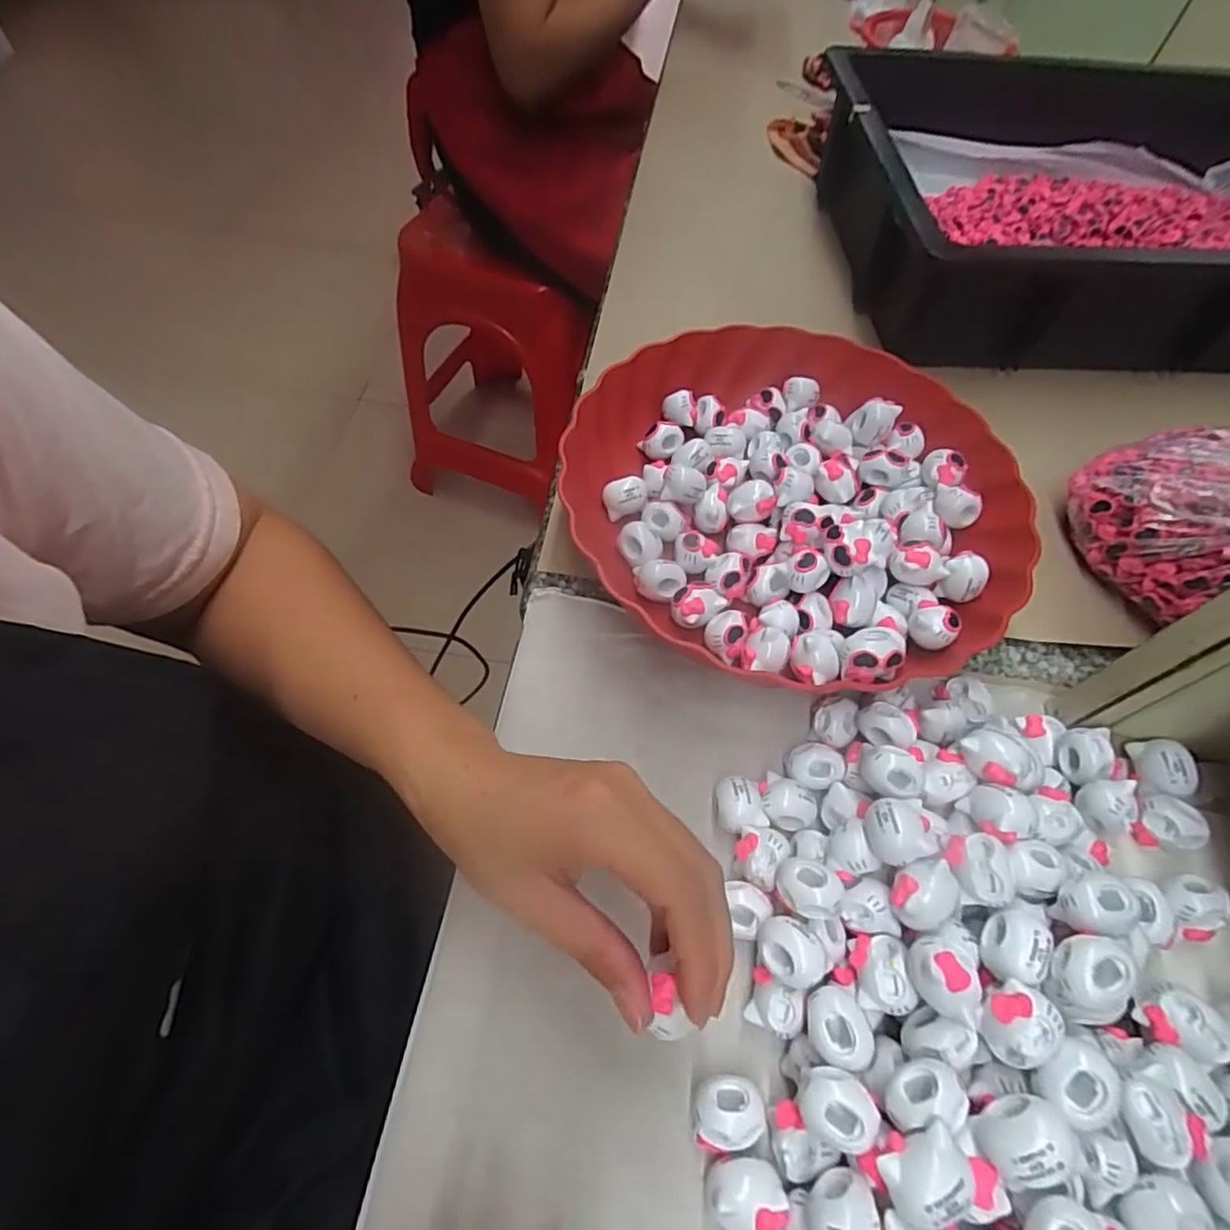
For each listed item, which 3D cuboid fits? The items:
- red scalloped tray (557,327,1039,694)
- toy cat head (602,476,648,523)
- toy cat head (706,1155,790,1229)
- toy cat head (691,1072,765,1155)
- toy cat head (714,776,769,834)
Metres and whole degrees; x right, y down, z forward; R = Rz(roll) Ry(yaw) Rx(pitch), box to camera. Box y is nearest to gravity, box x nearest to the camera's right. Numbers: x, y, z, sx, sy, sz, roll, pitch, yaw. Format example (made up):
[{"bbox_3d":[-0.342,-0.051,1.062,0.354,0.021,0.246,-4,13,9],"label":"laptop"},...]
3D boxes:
[{"bbox_3d":[0.100,-0.066,0.356,0.235,0.046,0.241,-33,66,-20],"label":"red scalloped tray"},{"bbox_3d":[0.006,-0.067,0.360,0.026,0.016,0.015,-17,62,-13],"label":"toy cat head"},{"bbox_3d":[0.044,0.197,0.215,0.026,0.020,0.019,5,59,0],"label":"toy cat head"},{"bbox_3d":[0.040,0.177,0.226,0.024,0.019,0.022,4,59,-1],"label":"toy cat head"},{"bbox_3d":[0.055,0.086,0.283,0.021,0.020,0.023,1,59,-2],"label":"toy cat head"}]

